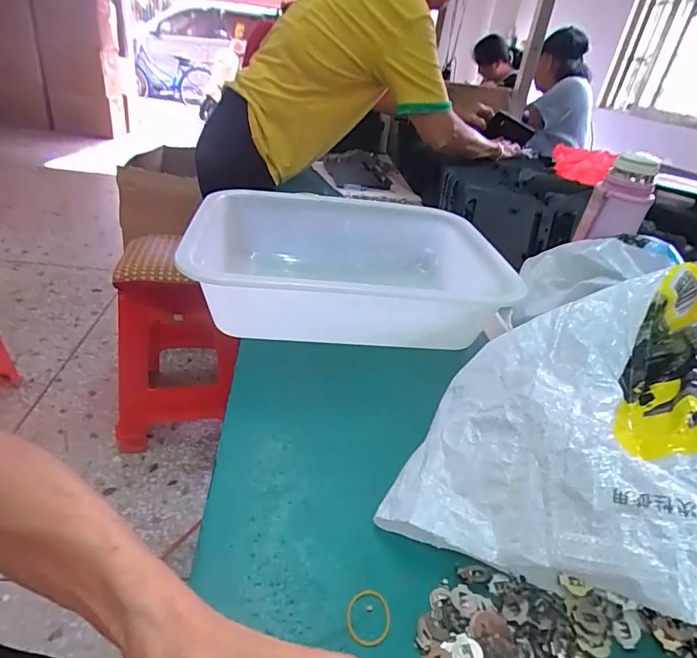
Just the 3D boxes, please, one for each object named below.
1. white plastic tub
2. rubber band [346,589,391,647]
[{"bbox_3d":[-0.001,-0.073,0.581,0.361,0.101,0.308,6,31,-6],"label":"white plastic tub"},{"bbox_3d":[0.012,0.173,0.273,0.027,0.004,0.031,5,31,-7],"label":"rubber band"}]

